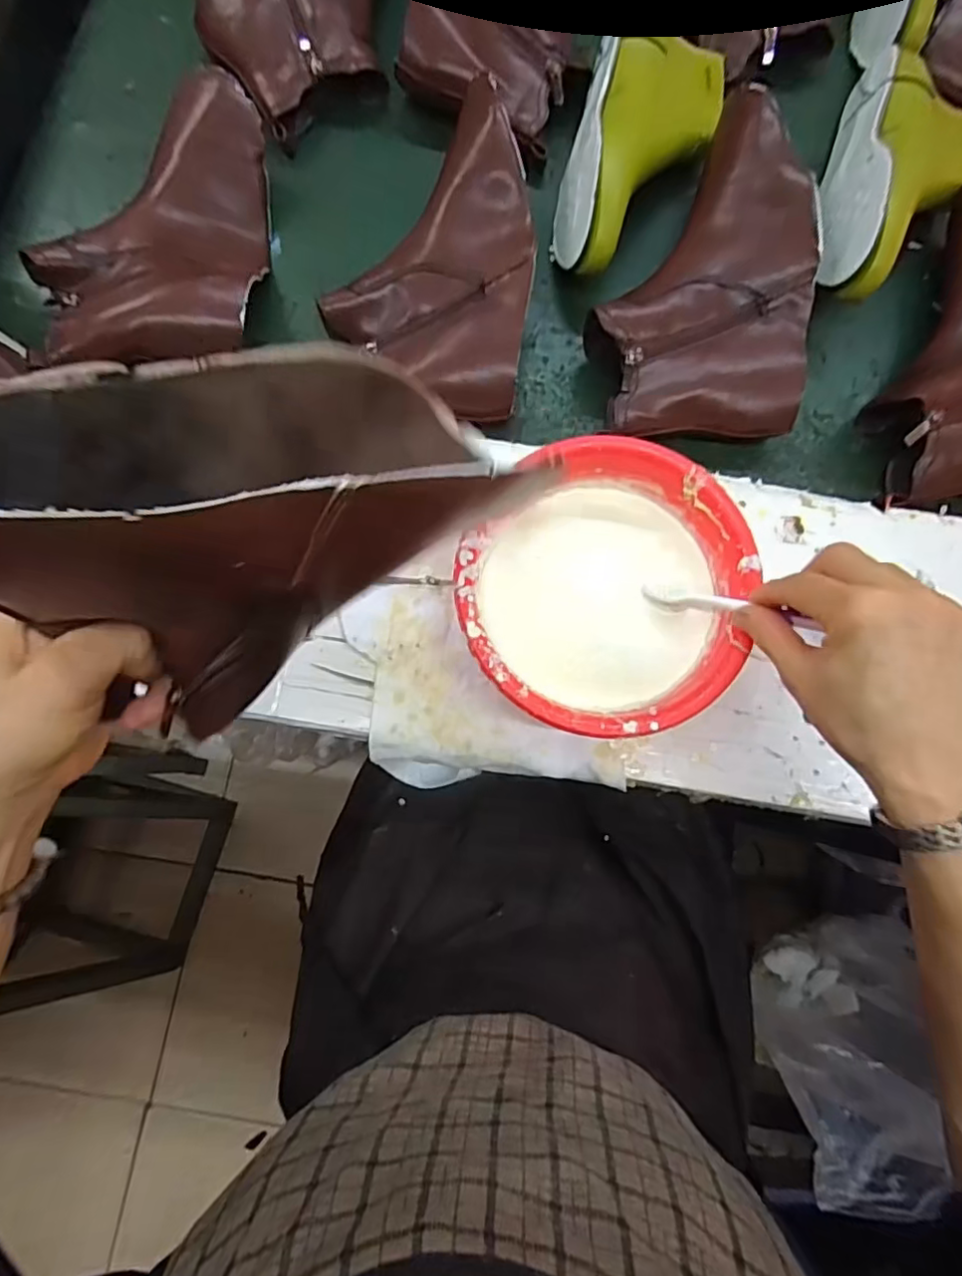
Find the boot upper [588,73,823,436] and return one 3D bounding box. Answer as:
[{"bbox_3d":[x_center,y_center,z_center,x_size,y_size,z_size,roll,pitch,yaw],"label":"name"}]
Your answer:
[{"bbox_3d":[0.174,-0.297,0.490,0.167,0.083,0.272,0,79,-1],"label":"boot upper"}]

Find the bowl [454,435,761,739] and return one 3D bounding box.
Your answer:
[{"bbox_3d":[0.082,-0.030,0.410,0.178,0.072,0.187,0,79,-1],"label":"bowl"}]

